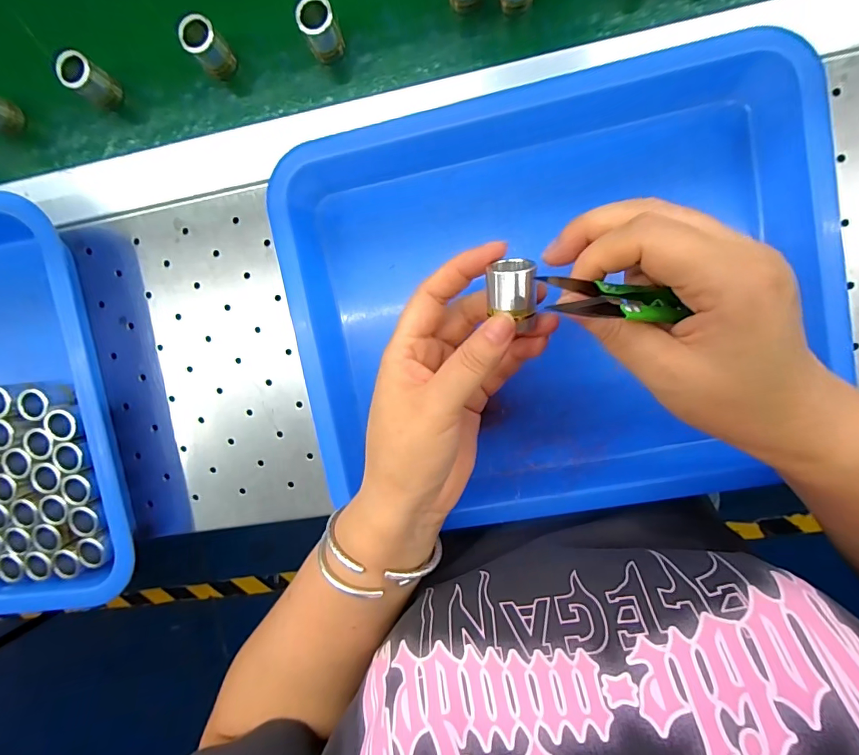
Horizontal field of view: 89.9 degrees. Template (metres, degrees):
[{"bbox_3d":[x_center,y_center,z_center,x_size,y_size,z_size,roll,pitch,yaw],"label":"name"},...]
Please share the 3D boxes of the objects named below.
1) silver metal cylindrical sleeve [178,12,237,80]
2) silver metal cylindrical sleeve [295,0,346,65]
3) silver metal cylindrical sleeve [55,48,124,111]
[{"bbox_3d":[-0.147,-0.220,0.287,0.019,0.034,0.023,42,98,-1],"label":"silver metal cylindrical sleeve"},{"bbox_3d":[-0.070,-0.226,0.279,0.022,0.032,0.018,-19,94,6],"label":"silver metal cylindrical sleeve"},{"bbox_3d":[-0.236,-0.207,0.302,0.021,0.037,0.023,0,96,5],"label":"silver metal cylindrical sleeve"}]

